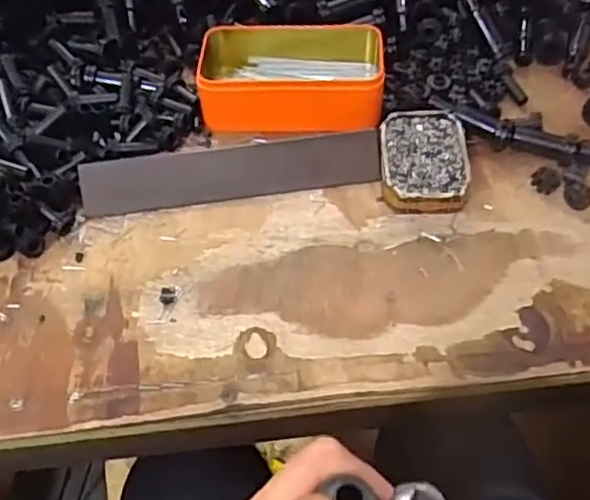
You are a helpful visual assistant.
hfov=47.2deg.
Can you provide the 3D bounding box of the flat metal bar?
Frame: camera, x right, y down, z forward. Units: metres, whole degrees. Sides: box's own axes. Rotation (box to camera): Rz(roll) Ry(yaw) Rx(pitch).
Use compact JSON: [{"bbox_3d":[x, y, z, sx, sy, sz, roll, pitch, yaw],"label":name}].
[{"bbox_3d":[-0.046,-0.058,0.503,0.217,0.011,0.040,-8,87,-7],"label":"flat metal bar"}]

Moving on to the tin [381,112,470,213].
[{"bbox_3d":[0.094,-0.066,0.498,0.061,0.019,0.087,1,52,3],"label":"tin"}]

